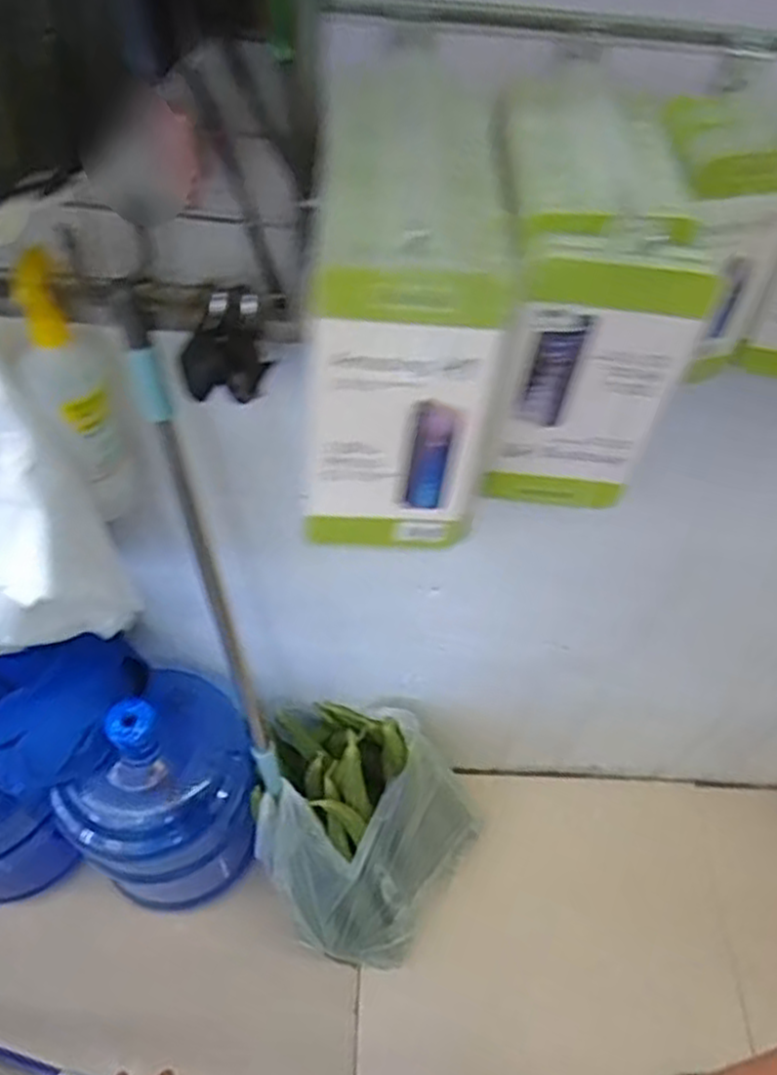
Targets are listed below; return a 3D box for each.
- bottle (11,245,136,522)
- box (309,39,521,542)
[{"bbox_3d":[-0.252,-0.114,0.630,0.074,0.229,0.057,-22,58,-21],"label":"bottle"},{"bbox_3d":[0.008,-0.130,0.437,0.094,0.171,0.203,4,52,-2],"label":"box"}]

